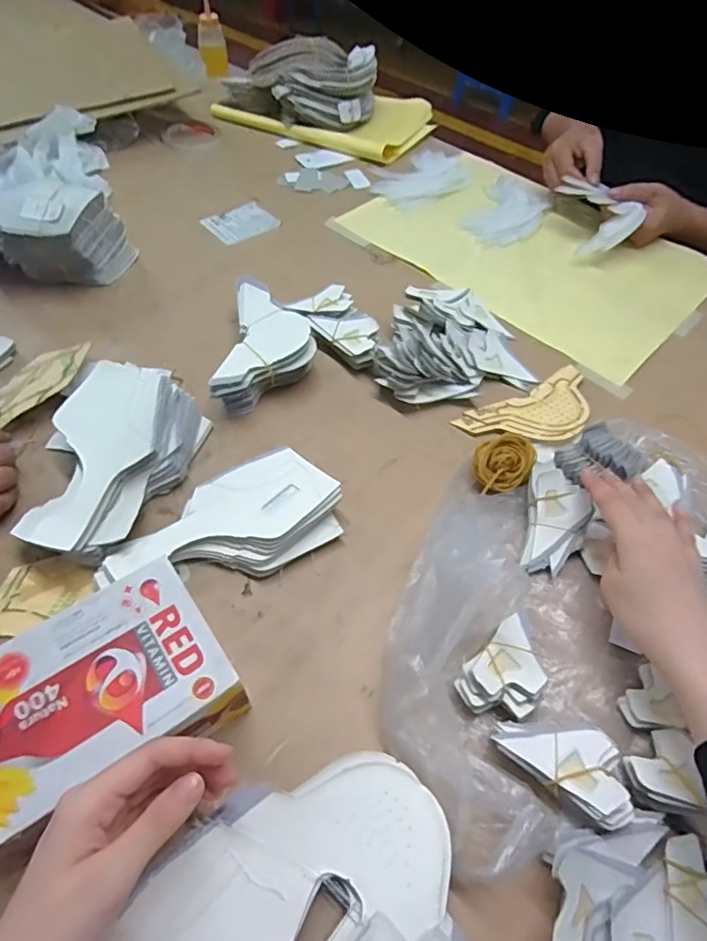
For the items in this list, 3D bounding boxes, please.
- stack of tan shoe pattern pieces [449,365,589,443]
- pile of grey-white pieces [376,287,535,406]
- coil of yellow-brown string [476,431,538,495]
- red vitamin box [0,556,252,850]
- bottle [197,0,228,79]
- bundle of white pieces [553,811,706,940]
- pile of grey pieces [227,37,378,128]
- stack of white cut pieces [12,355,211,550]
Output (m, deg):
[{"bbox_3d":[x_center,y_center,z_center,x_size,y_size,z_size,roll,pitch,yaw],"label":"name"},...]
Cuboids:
[{"bbox_3d":[0.188,-0.058,0.559,0.154,0.017,0.080,-25,60,-18],"label":"stack of tan shoe pattern pieces"},{"bbox_3d":[0.120,-0.144,0.606,0.160,0.039,0.191,16,56,9],"label":"pile of grey-white pieces"},{"bbox_3d":[0.133,-0.004,0.500,0.050,0.043,0.040,-9,56,-8],"label":"coil of yellow-brown string"},{"bbox_3d":[-0.164,0.150,0.365,0.156,0.068,0.108,-31,62,-21],"label":"red vitamin box"},{"bbox_3d":[-0.257,-0.783,1.001,0.046,0.133,0.035,-9,18,-8],"label":"bottle"},{"bbox_3d":[0.166,0.252,0.326,0.110,0.026,0.089,-25,60,-18],"label":"bundle of white pieces"},{"bbox_3d":[-0.073,-0.609,0.888,0.230,0.094,0.126,-12,56,-11],"label":"pile of grey pieces"},{"bbox_3d":[-0.211,-0.009,0.485,0.110,0.049,0.182,13,56,7],"label":"stack of white cut pieces"}]

